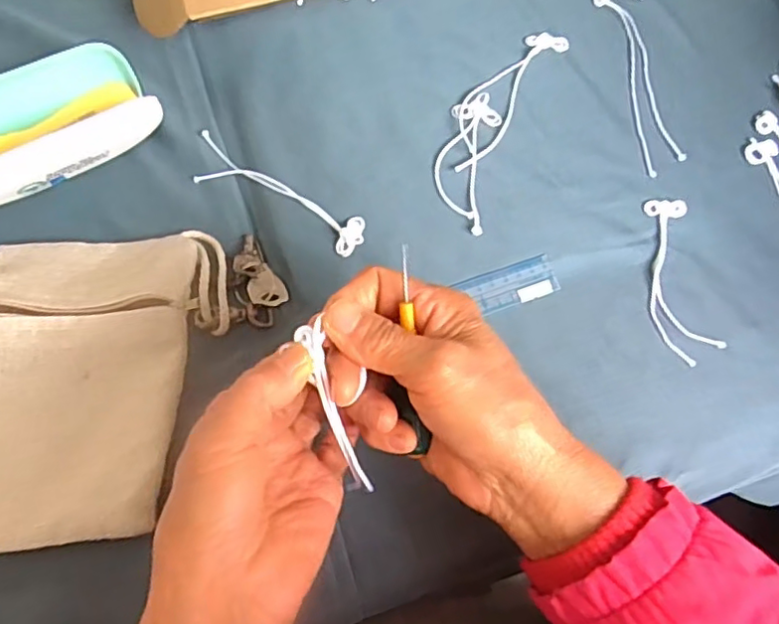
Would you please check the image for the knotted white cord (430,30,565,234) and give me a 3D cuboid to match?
[{"bbox_3d":[0.079,-0.151,0.464,0.056,0.007,0.211,22,64,10],"label":"knotted white cord"}]

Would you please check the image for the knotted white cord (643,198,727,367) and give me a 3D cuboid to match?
[{"bbox_3d":[0.193,-0.024,0.407,0.038,0.014,0.120,-2,62,-3],"label":"knotted white cord"}]

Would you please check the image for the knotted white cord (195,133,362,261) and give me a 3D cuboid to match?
[{"bbox_3d":[-0.087,-0.086,0.434,0.163,0.017,0.036,34,66,15],"label":"knotted white cord"}]

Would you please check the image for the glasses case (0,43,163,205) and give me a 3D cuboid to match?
[{"bbox_3d":[-0.248,-0.128,0.429,0.157,0.044,0.092,-32,67,-17],"label":"glasses case"}]

